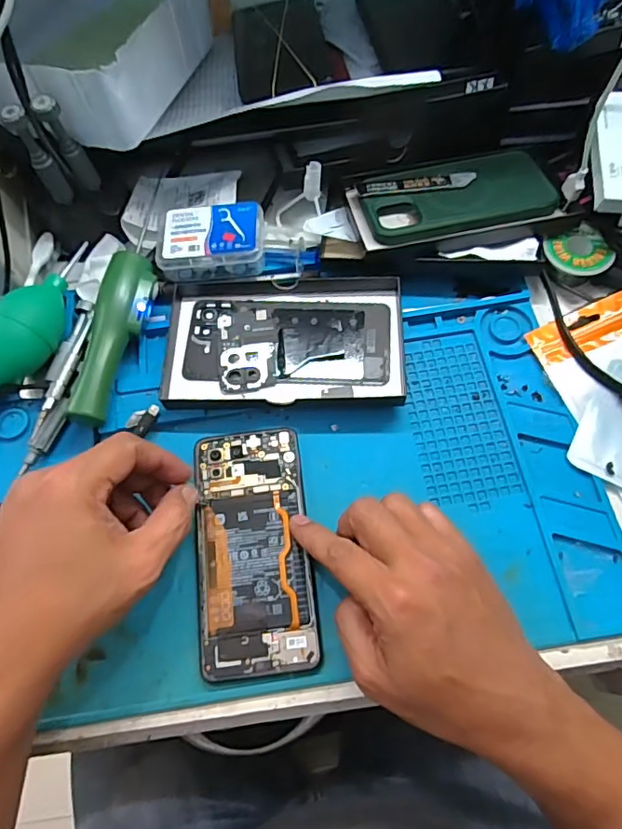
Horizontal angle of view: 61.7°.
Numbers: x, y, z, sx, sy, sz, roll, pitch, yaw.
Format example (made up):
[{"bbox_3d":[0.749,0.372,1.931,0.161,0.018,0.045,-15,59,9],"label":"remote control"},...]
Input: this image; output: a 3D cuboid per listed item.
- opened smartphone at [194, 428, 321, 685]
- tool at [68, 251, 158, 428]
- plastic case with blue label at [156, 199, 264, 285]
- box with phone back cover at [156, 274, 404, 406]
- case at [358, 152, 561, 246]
[{"bbox_3d":[-0.039,0.086,0.347,0.073,0.006,0.158,-7,66,0],"label":"opened smartphone"},{"bbox_3d":[-0.150,-0.060,0.396,0.037,0.026,0.137,9,67,7],"label":"tool"},{"bbox_3d":[-0.080,-0.140,0.425,0.085,0.034,0.051,-5,66,1],"label":"plastic case with blue label"},{"bbox_3d":[-0.021,-0.057,0.405,0.179,0.023,0.112,0,66,3],"label":"box with phone back cover"},{"bbox_3d":[0.119,-0.178,0.426,0.150,0.017,0.074,-16,66,-4],"label":"case"}]

